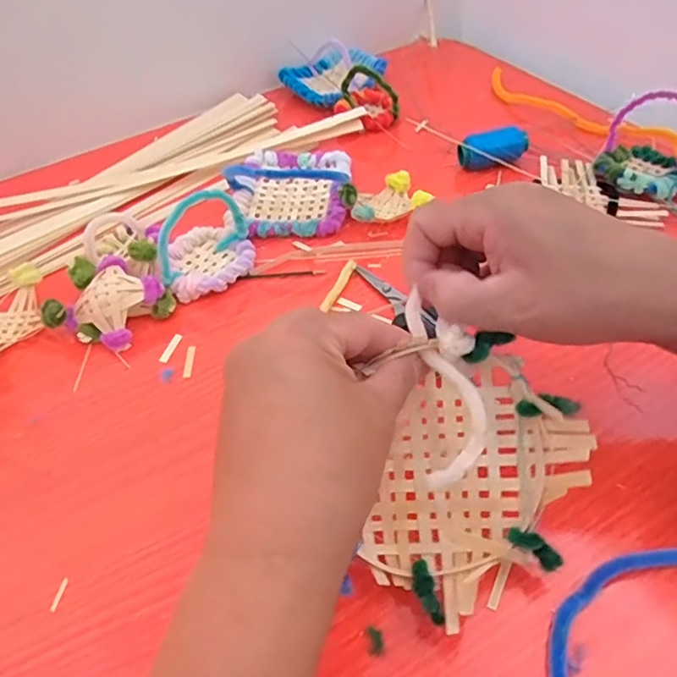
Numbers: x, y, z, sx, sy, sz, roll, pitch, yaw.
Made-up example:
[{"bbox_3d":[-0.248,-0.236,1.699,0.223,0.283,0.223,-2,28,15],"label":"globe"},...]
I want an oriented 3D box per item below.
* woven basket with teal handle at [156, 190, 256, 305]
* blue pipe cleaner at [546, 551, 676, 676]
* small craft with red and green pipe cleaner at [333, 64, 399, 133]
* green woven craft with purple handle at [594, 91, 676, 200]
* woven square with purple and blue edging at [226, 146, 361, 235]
[{"bbox_3d":[-0.094,-0.071,0.403,0.064,0.054,0.070,-14,50,-7],"label":"woven basket with teal handle"},{"bbox_3d":[0.116,0.124,0.245,0.042,0.007,0.104,27,57,25],"label":"blue pipe cleaner"},{"bbox_3d":[0.026,-0.226,0.534,0.057,0.042,0.059,-3,49,3],"label":"small craft with red and green pipe cleaner"},{"bbox_3d":[0.234,-0.144,0.431,0.067,0.056,0.056,21,53,22],"label":"green woven craft with purple handle"},{"bbox_3d":[-0.040,-0.133,0.451,0.099,0.049,0.109,-5,49,1],"label":"woven square with purple and blue edging"}]

